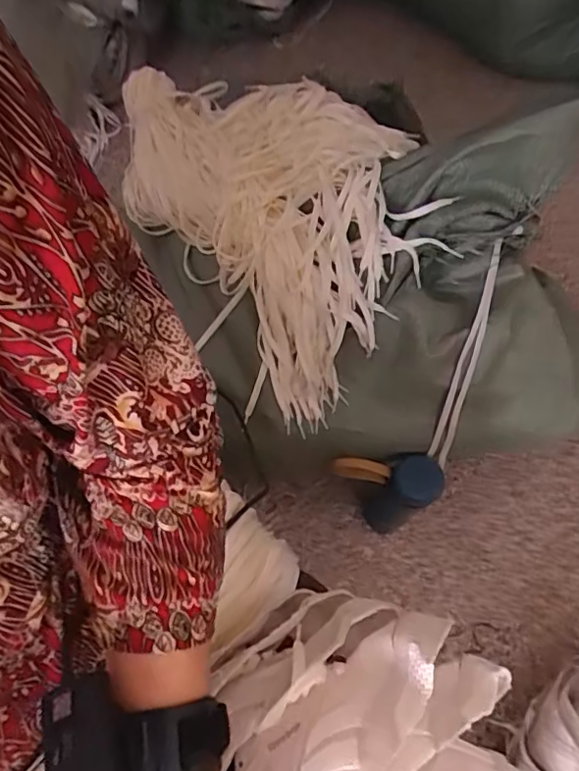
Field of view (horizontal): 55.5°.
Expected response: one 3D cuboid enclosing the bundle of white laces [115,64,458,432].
[{"bbox_3d":[-0.030,-0.214,0.678,0.272,0.188,0.478,-25,68,-16],"label":"bundle of white laces"}]

